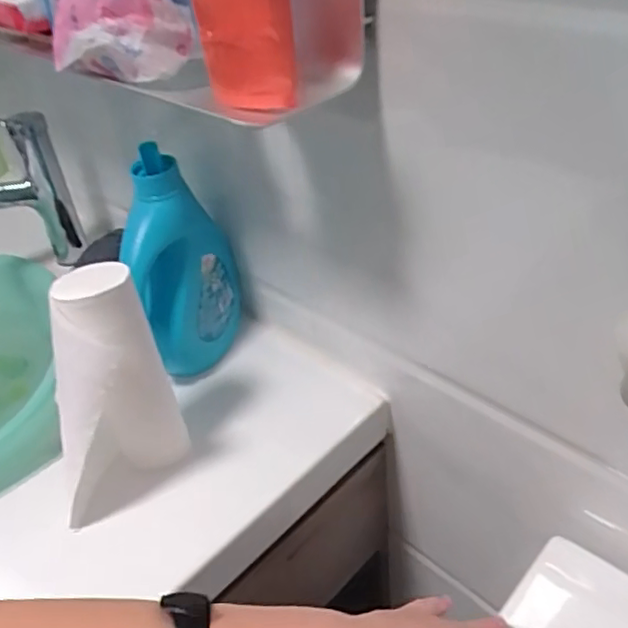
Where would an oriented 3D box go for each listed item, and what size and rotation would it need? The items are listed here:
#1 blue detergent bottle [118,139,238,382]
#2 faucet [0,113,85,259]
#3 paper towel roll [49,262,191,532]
[{"bbox_3d":[-0.130,-0.045,0.614,0.098,0.217,0.099,-13,40,-7],"label":"blue detergent bottle"},{"bbox_3d":[-0.385,-0.134,0.744,0.163,0.199,0.055,-28,44,-24],"label":"faucet"},{"bbox_3d":[-0.173,0.071,0.494,0.109,0.190,0.067,-23,42,-18],"label":"paper towel roll"}]

